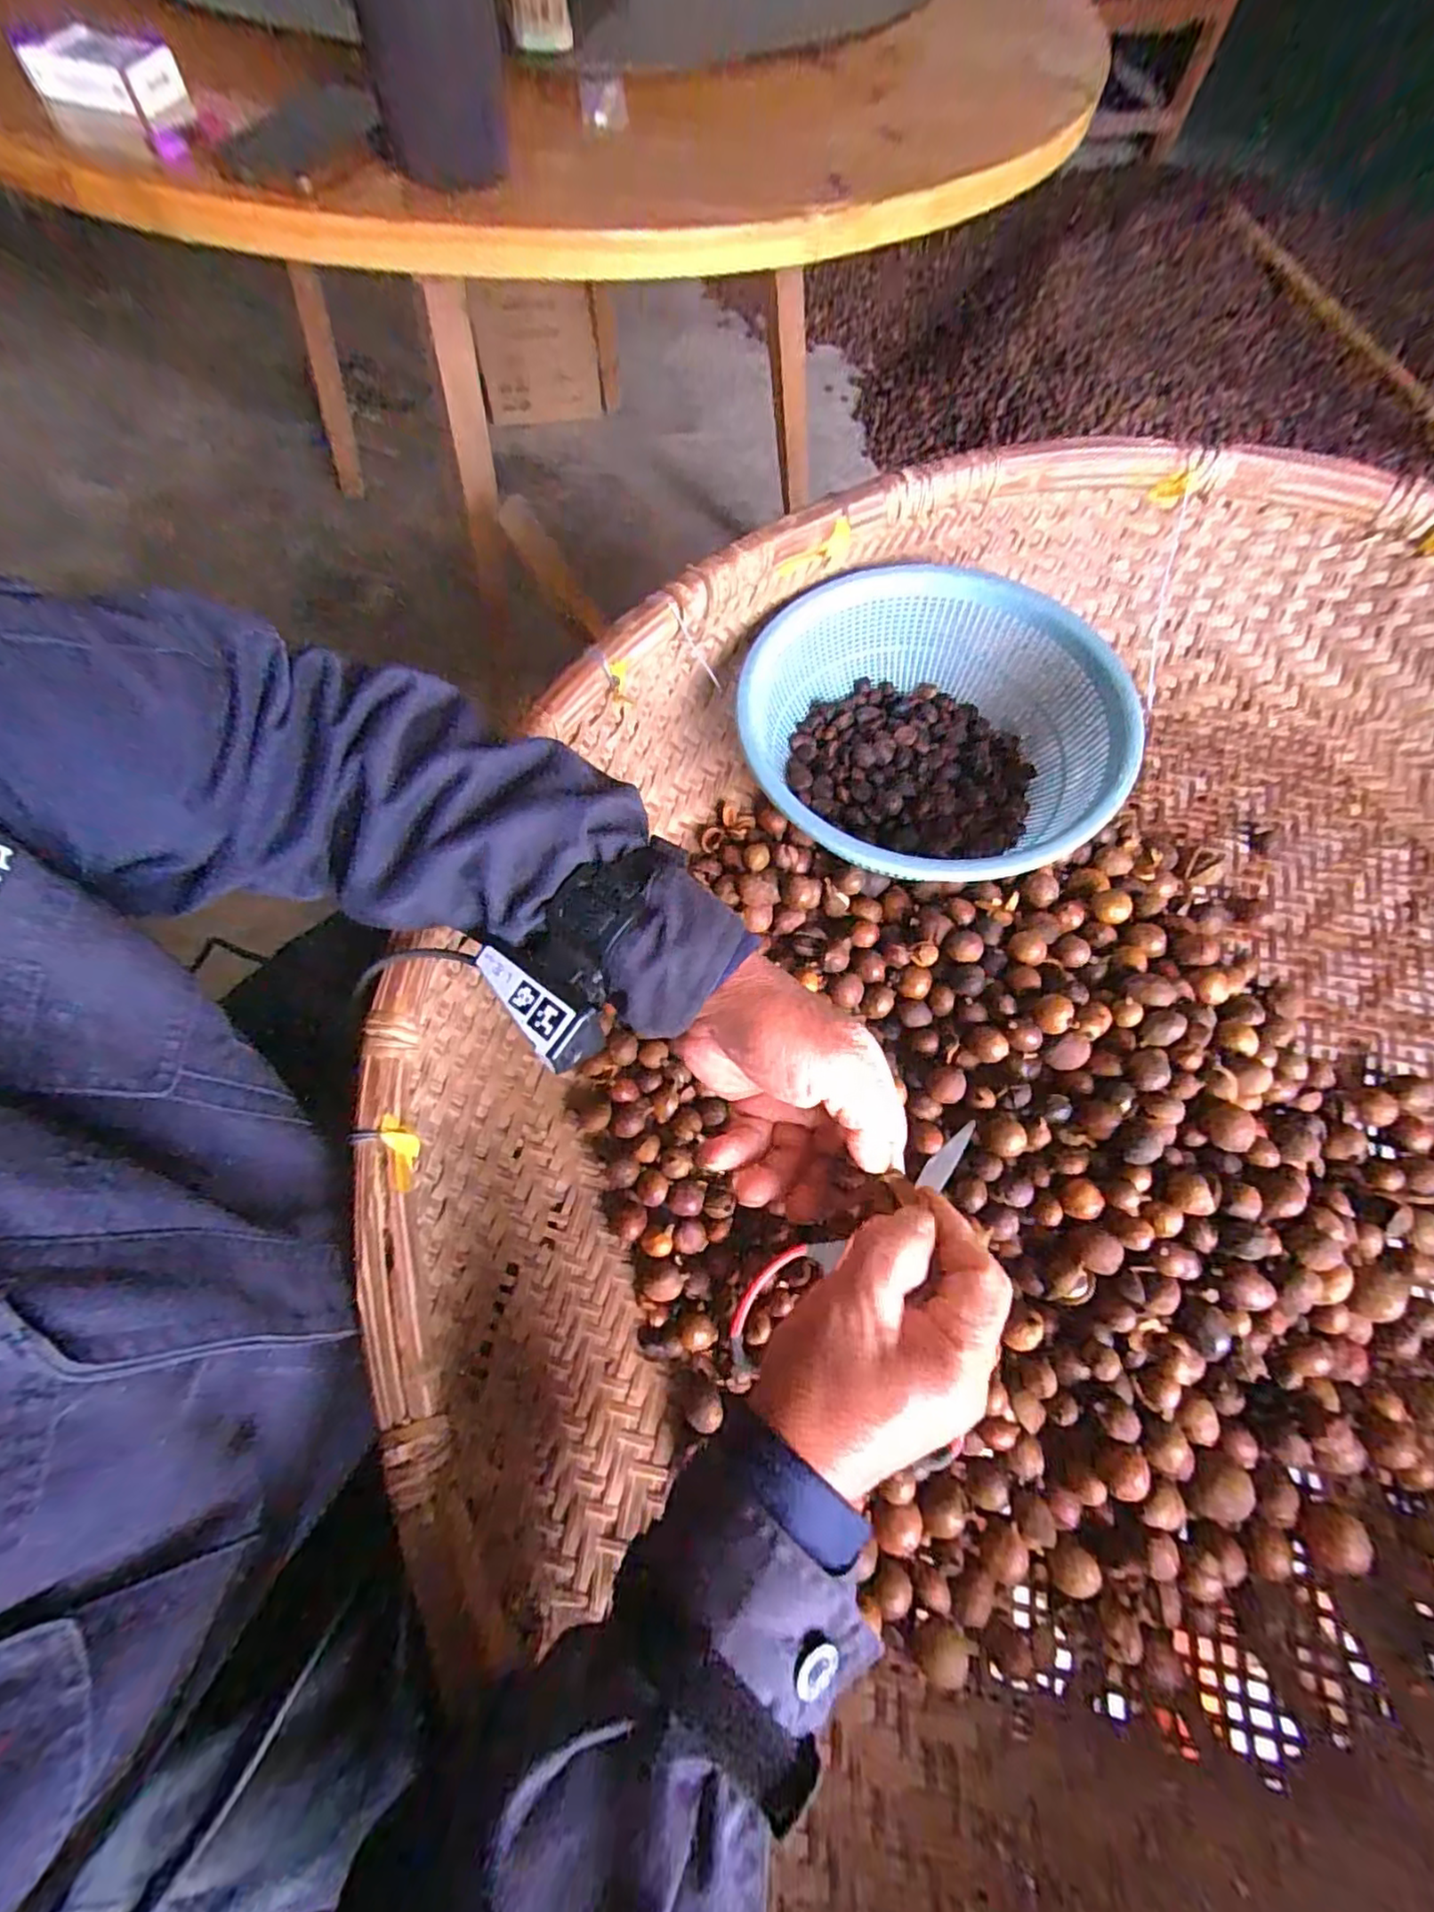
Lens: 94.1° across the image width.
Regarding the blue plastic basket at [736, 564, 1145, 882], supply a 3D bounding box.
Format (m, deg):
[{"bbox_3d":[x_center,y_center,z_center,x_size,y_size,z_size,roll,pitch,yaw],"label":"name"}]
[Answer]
[{"bbox_3d":[0.162,-0.169,0.507,0.272,0.088,0.282,-9,68,-6],"label":"blue plastic basket"}]

